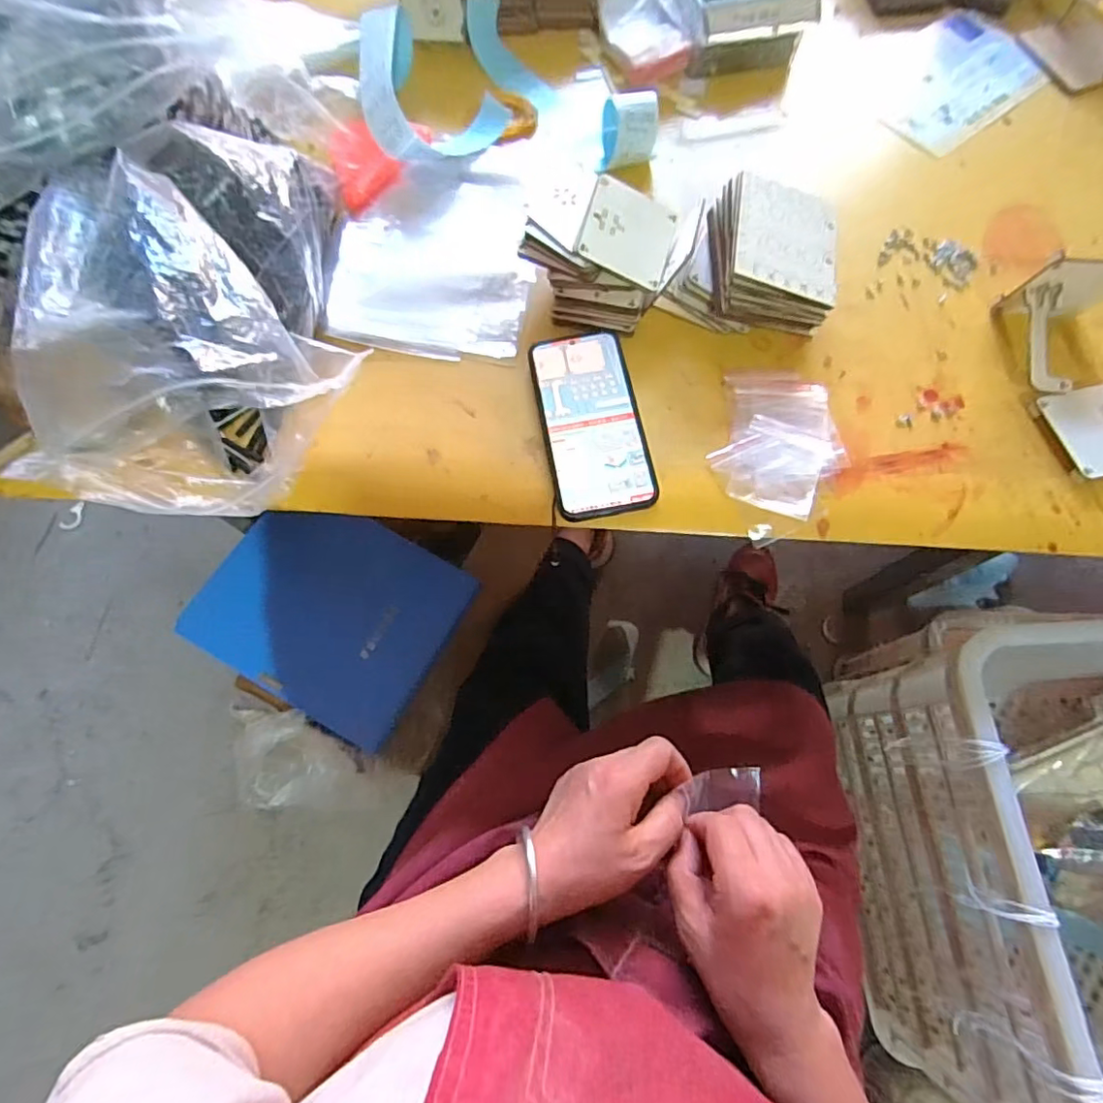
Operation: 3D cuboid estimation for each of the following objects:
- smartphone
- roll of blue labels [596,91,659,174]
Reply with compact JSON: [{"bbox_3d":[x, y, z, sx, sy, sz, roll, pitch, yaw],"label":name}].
[{"bbox_3d":[0.032,-0.105,0.456,0.076,0.012,0.162,-9,68,-2],"label":"smartphone"},{"bbox_3d":[0.074,-0.394,0.543,0.053,0.058,0.051,-5,68,0],"label":"roll of blue labels"}]

